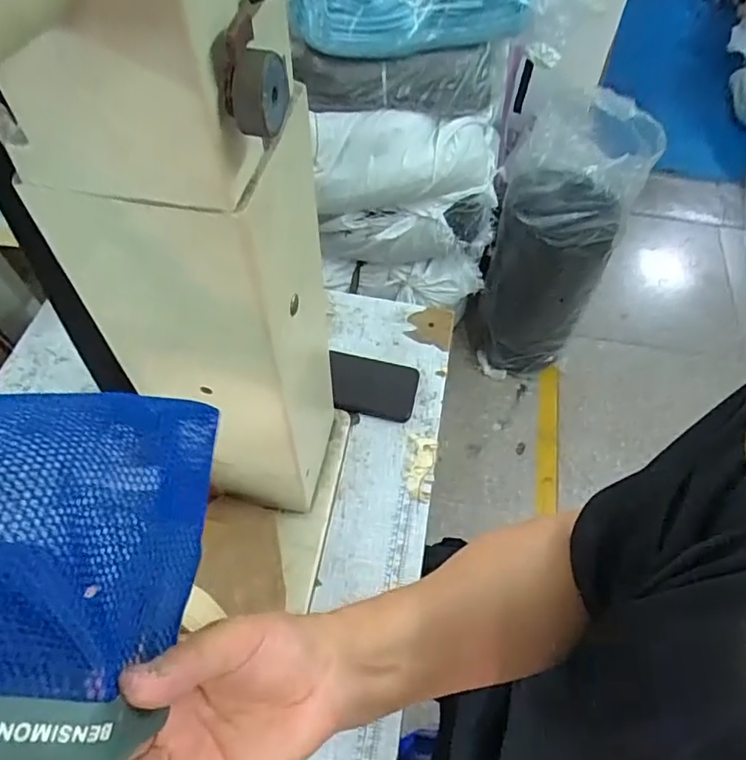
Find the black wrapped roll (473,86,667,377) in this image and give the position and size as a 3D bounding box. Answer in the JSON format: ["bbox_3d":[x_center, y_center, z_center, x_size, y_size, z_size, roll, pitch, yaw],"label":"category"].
[{"bbox_3d":[0.416,-0.306,1.359,0.263,0.708,0.236,10,57,7],"label":"black wrapped roll"}]

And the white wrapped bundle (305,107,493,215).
[{"bbox_3d":[0.058,-0.468,1.165,0.390,0.189,0.185,2,57,1],"label":"white wrapped bundle"}]

